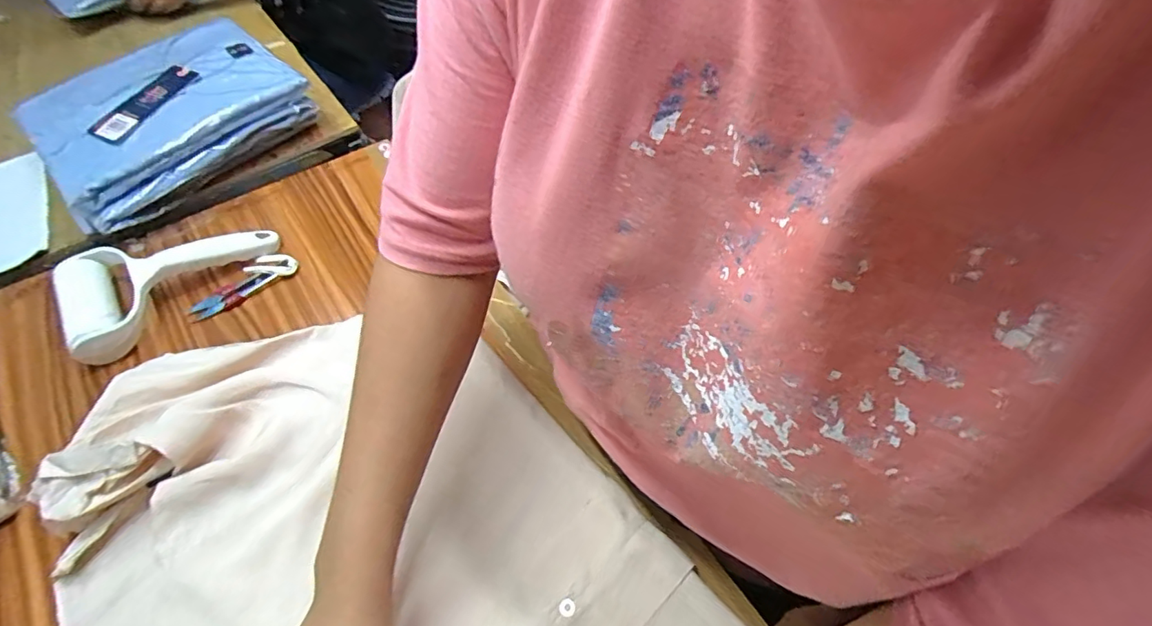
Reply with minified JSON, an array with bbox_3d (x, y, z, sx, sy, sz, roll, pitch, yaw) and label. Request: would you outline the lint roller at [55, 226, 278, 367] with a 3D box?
[{"bbox_3d":[-0.411,-0.044,0.521,0.107,0.045,0.189,31,60,20],"label":"lint roller"}]

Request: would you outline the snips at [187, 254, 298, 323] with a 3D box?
[{"bbox_3d":[-0.336,-0.031,0.532,0.104,0.012,0.039,-35,62,-22],"label":"snips"}]

